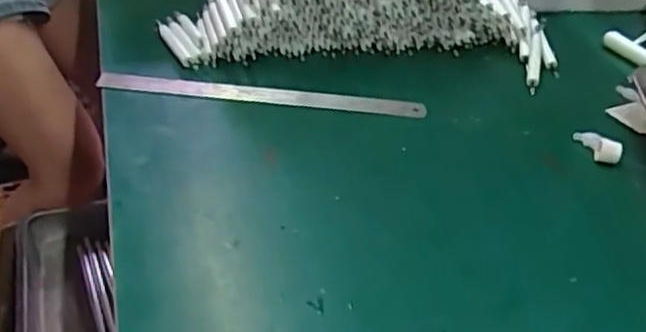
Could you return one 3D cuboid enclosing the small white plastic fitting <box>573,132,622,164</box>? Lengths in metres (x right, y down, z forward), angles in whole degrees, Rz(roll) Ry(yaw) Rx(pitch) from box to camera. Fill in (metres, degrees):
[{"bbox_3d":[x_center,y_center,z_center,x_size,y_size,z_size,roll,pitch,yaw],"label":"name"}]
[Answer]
[{"bbox_3d":[0.261,-0.022,0.659,0.017,0.020,0.049,-15,41,-23],"label":"small white plastic fitting"}]

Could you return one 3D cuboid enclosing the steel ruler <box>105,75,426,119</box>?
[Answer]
[{"bbox_3d":[-0.064,-0.072,0.705,0.329,0.007,0.022,5,37,2],"label":"steel ruler"}]

